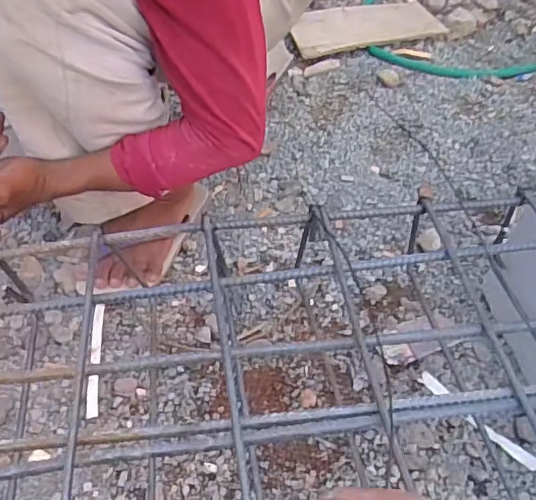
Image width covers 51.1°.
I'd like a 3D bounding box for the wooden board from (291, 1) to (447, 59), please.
[{"bbox_3d":[0.209,-0.499,1.252,0.318,0.027,0.160,-11,50,-8],"label":"wooden board"}]

